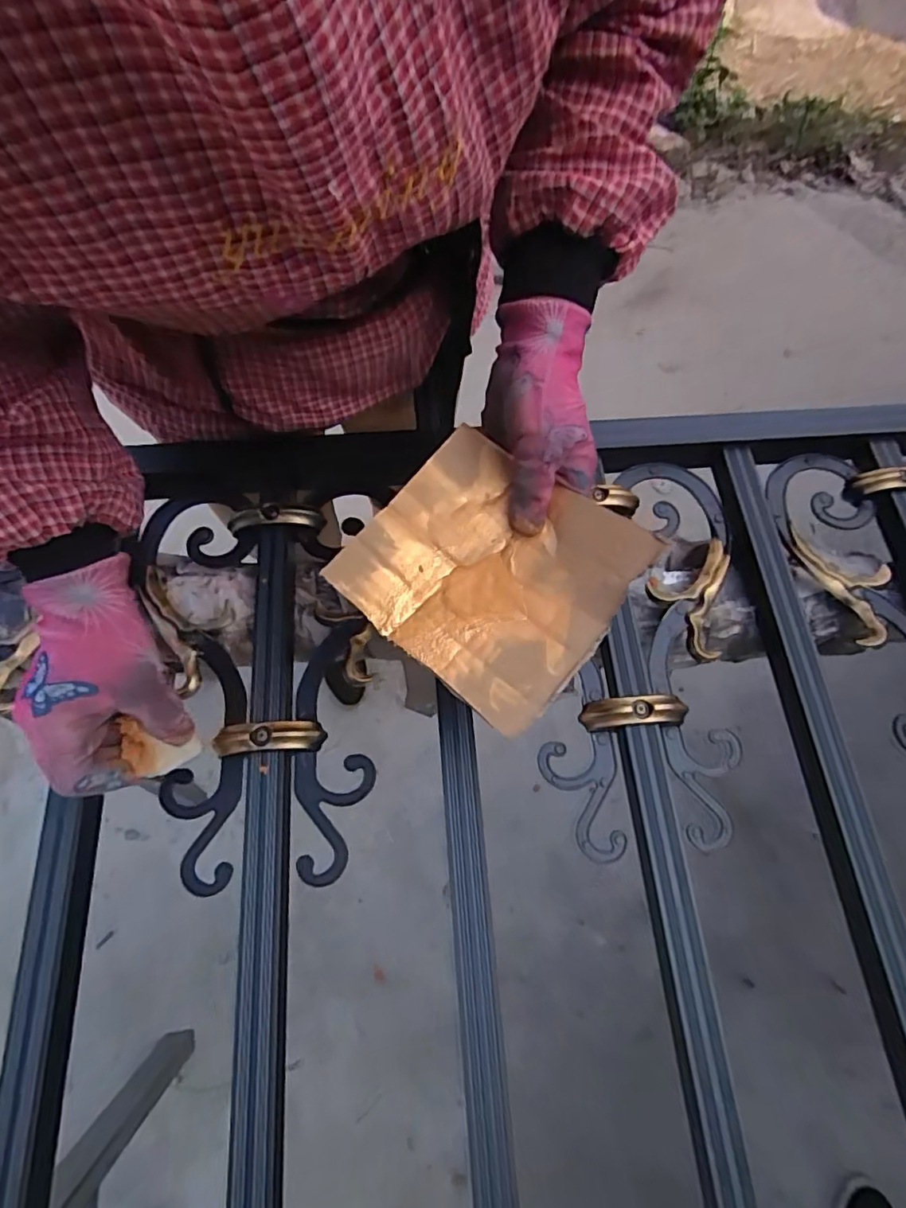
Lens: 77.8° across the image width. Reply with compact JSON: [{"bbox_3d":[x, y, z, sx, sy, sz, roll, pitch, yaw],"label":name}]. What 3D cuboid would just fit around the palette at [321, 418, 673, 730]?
[{"bbox_3d":[0.020,-0.022,0.332,0.150,0.036,0.133,37,72,13],"label":"palette"}]

